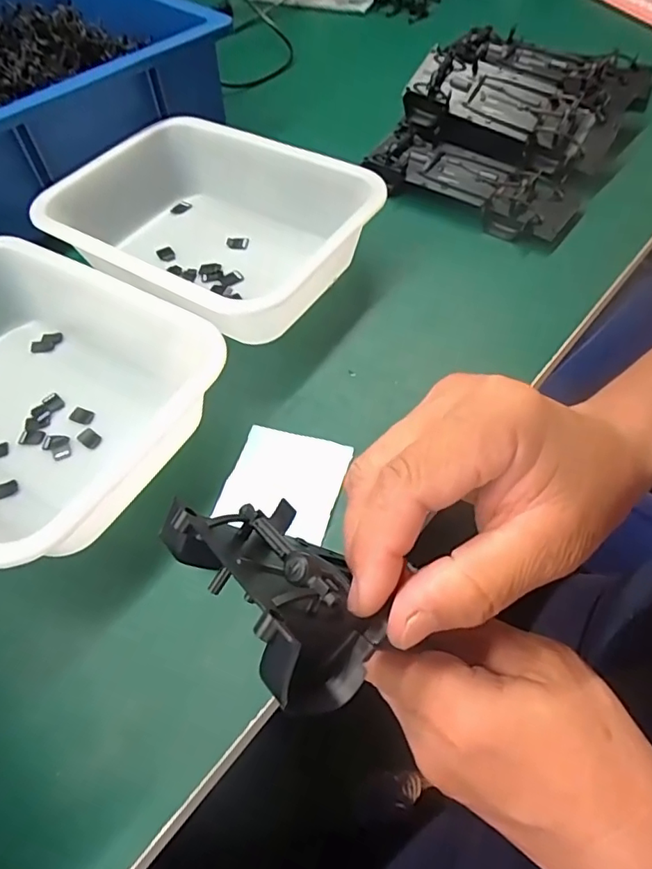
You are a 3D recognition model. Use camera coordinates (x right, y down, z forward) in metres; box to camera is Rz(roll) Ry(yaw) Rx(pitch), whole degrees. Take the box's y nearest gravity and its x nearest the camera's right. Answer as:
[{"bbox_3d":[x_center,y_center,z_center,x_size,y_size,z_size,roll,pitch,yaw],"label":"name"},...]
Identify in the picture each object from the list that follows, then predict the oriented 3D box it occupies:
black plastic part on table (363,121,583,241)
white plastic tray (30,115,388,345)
[{"bbox_3d":[0.131,-0.231,0.497,0.193,0.029,0.085,29,62,21],"label":"black plastic part on table"},{"bbox_3d":[-0.097,-0.166,0.443,0.243,0.062,0.187,30,63,22],"label":"white plastic tray"}]

